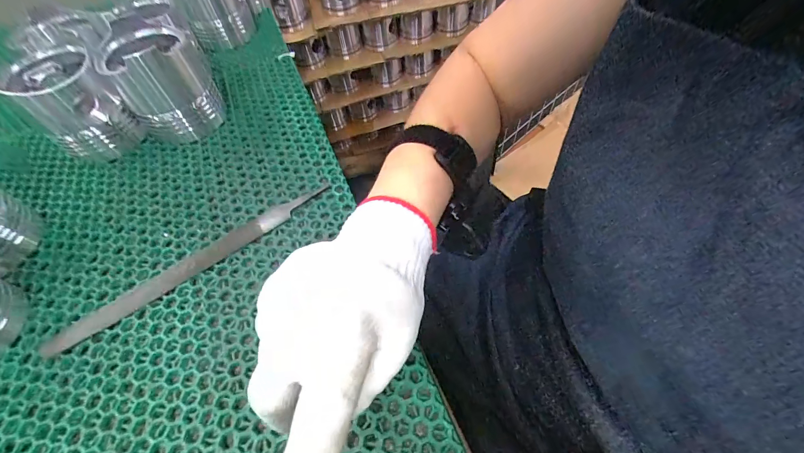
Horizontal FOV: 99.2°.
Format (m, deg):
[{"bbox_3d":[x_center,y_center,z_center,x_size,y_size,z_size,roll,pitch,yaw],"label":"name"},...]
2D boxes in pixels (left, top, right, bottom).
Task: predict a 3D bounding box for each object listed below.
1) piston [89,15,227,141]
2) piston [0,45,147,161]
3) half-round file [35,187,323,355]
[{"bbox_3d":[-0.253,-0.160,0.363,0.085,0.093,0.102,-34,61,-17],"label":"piston"},{"bbox_3d":[-0.325,-0.121,0.346,0.072,0.085,0.071,-40,63,-20],"label":"piston"},{"bbox_3d":[-0.168,0.026,0.288,0.235,0.004,0.021,-34,61,-17],"label":"half-round file"}]

